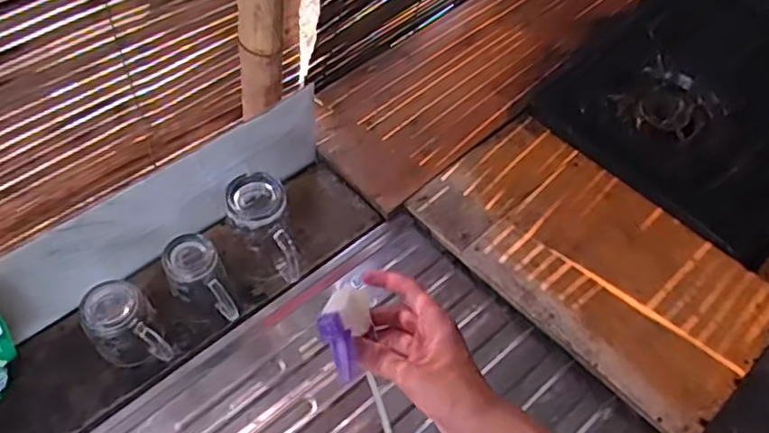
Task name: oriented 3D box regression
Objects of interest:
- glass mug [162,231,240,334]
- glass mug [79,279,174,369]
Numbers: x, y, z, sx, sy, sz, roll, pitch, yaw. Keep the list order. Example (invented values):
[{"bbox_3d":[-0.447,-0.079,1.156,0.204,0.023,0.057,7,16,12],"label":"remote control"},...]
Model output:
[{"bbox_3d":[-0.207,0.084,0.706,0.070,0.116,0.080,-22,60,-18],"label":"glass mug"},{"bbox_3d":[-0.275,0.123,0.665,0.068,0.079,0.083,-29,62,-21],"label":"glass mug"}]

